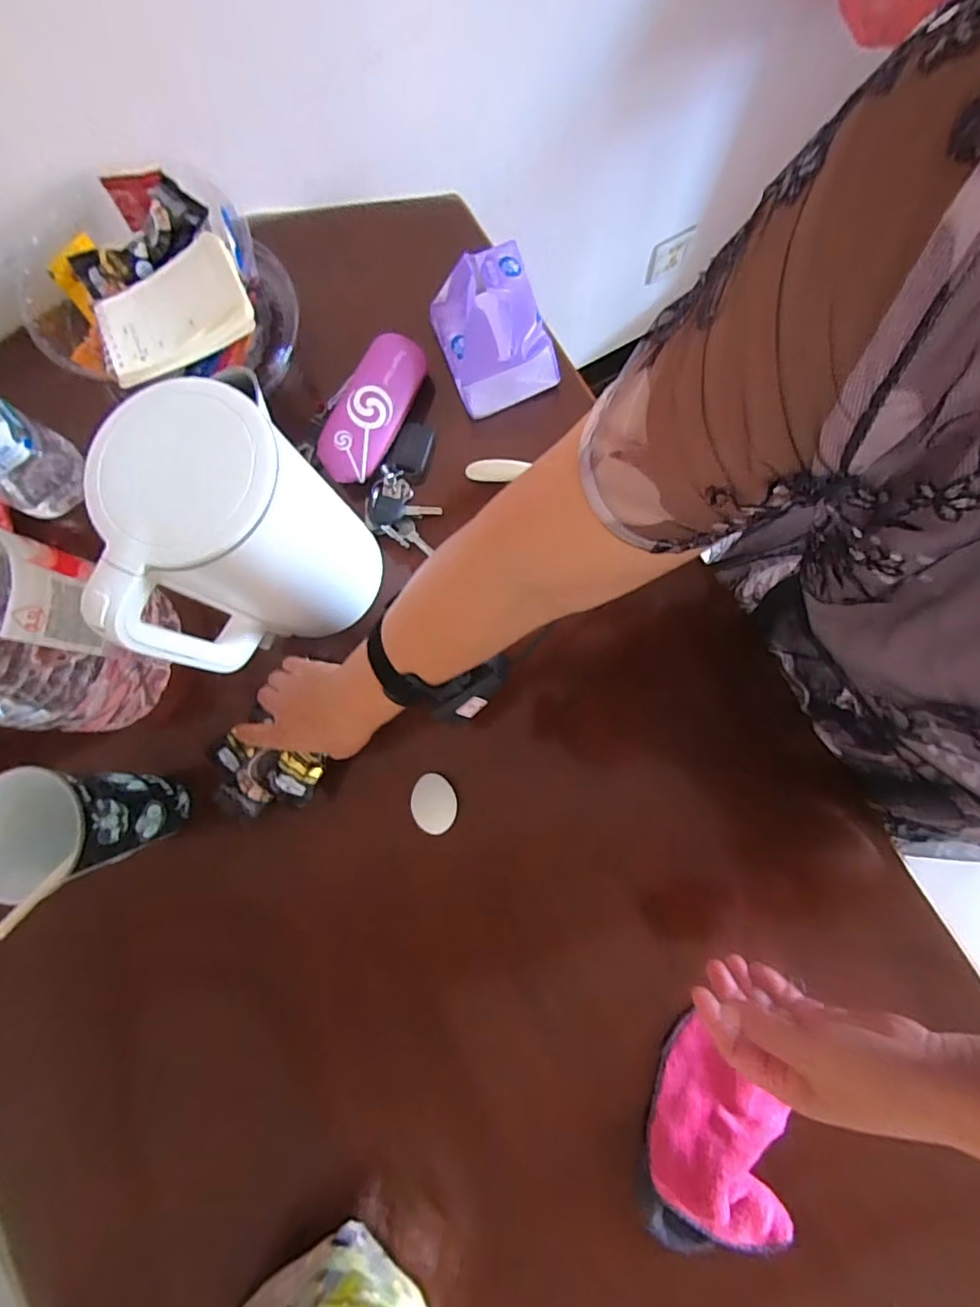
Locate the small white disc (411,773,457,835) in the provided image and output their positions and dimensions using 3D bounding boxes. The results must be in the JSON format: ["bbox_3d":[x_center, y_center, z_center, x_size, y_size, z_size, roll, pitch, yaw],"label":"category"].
[{"bbox_3d":[-0.051,0.138,0.500,0.040,0.012,0.050,3,78,2],"label":"small white disc"}]

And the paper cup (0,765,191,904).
[{"bbox_3d":[-0.341,0.146,0.470,0.086,0.139,0.086,0,78,1],"label":"paper cup"}]

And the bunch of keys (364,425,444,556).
[{"bbox_3d":[-0.084,-0.178,0.565,0.071,0.021,0.126,13,79,4],"label":"bunch of keys"}]

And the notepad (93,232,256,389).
[{"bbox_3d":[-0.297,-0.317,0.506,0.143,0.024,0.114,-20,79,-3],"label":"notepad"}]

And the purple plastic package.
[{"bbox_3d":[0.001,-0.327,0.550,0.097,0.062,0.129,-18,78,-3],"label":"purple plastic package"}]

